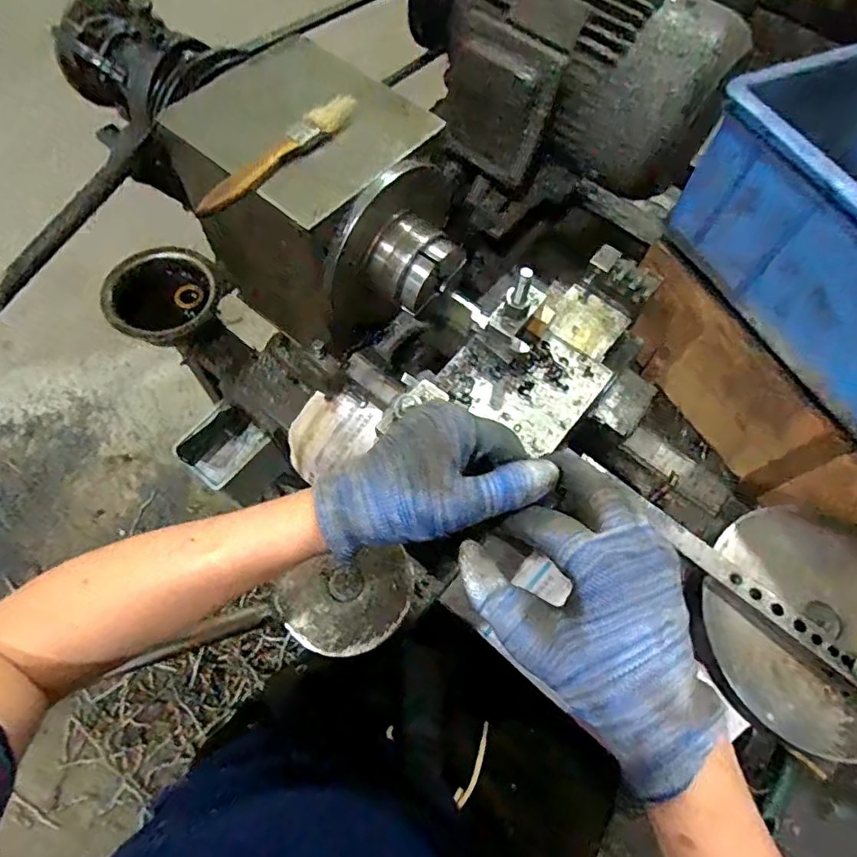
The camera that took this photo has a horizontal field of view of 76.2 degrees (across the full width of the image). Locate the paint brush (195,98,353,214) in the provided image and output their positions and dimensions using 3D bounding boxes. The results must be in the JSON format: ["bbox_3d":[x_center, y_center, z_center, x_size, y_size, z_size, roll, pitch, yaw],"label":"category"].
[{"bbox_3d":[-0.113,-0.204,0.400,0.025,0.020,0.142,40,69,15],"label":"paint brush"}]

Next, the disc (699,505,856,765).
[{"bbox_3d":[0.312,0.156,0.434,0.178,0.028,0.175,1,67,-2],"label":"disc"}]

